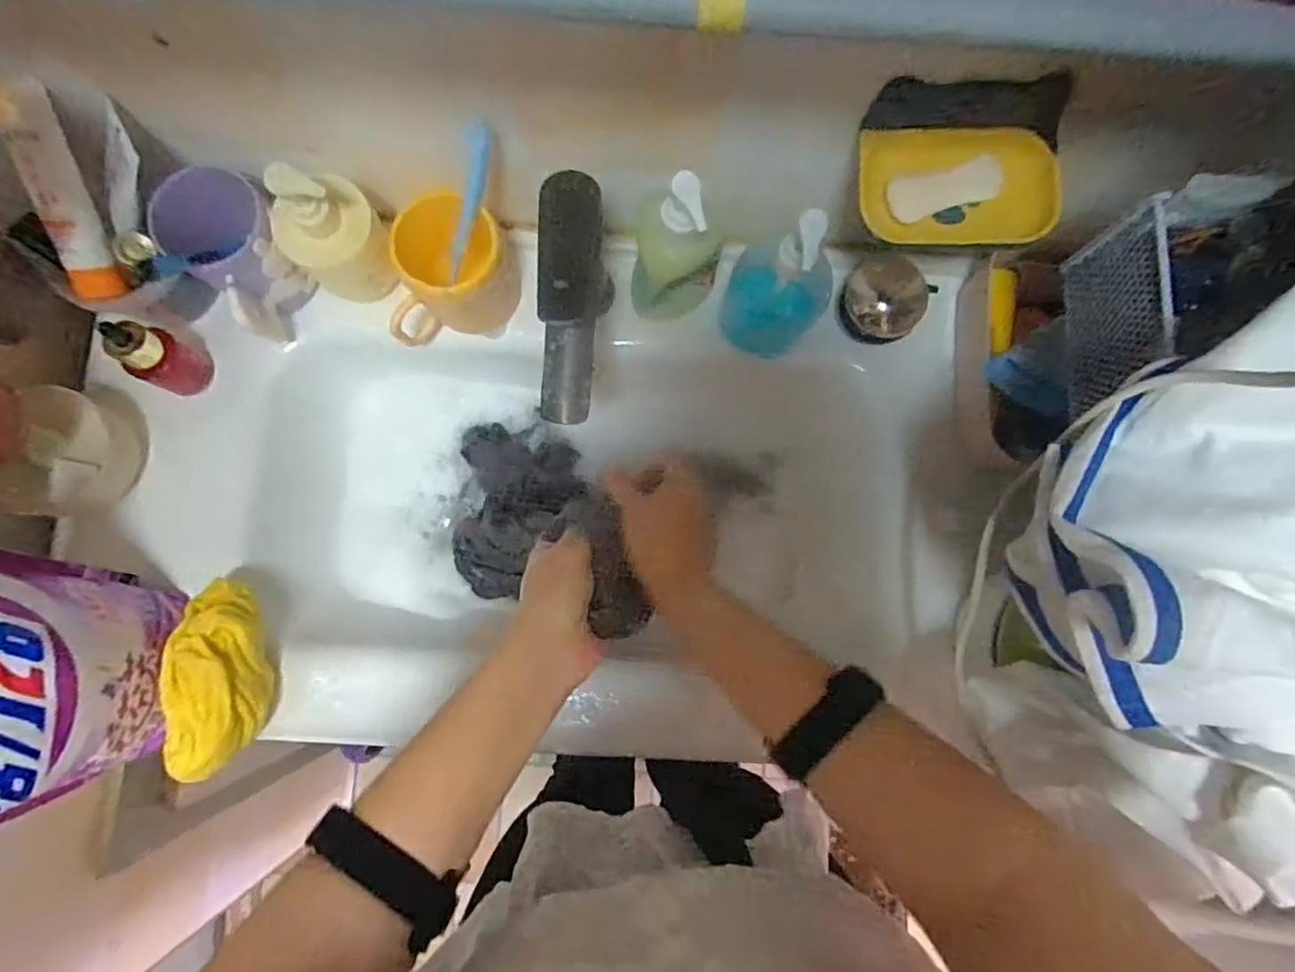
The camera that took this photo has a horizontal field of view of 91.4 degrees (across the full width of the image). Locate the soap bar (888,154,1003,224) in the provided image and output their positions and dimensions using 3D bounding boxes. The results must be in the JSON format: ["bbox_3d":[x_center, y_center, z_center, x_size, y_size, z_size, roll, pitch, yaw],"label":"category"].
[{"bbox_3d":[0.211,-0.210,0.447,0.077,0.015,0.029,-14,82,-3],"label":"soap bar"}]

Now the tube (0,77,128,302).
[{"bbox_3d":[-0.453,-0.221,0.486,0.038,0.025,0.153,-1,120,-1],"label":"tube"}]

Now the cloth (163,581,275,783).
[{"bbox_3d":[-0.345,0.154,0.513,0.063,0.069,0.150,-5,82,-2],"label":"cloth"}]

